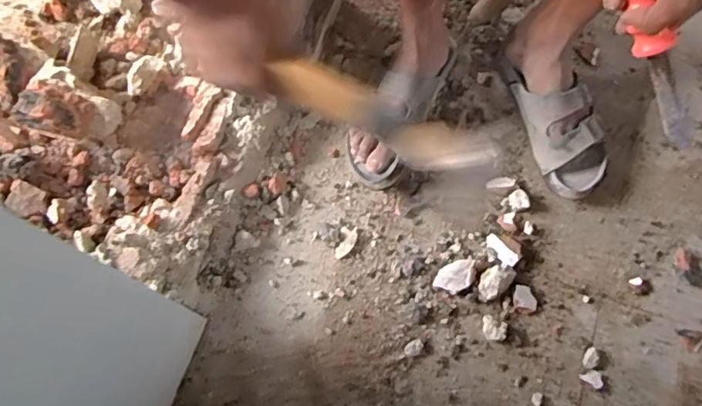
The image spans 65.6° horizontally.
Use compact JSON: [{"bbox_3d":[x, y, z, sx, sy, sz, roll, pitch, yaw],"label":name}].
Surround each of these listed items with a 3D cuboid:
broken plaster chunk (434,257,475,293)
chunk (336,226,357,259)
[{"bbox_3d":[0.144,0.099,0.740,0.063,0.012,0.038,-29,74,-10],"label":"broken plaster chunk"},{"bbox_3d":[-0.006,0.055,0.755,0.024,0.008,0.047,13,73,2],"label":"chunk"}]

